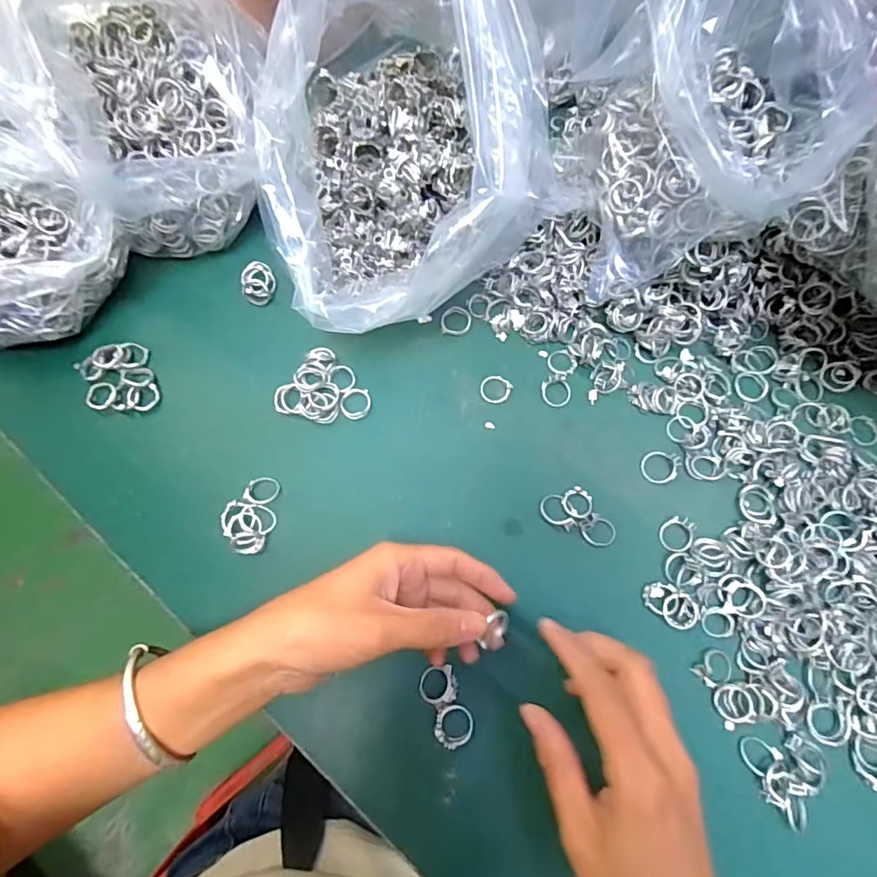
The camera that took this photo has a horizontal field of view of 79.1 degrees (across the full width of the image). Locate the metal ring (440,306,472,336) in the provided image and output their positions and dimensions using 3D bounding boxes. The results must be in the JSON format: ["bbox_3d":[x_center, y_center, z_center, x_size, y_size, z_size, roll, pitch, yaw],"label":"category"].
[{"bbox_3d":[0.013,-0.089,0.402,0.023,0.007,0.022,0,71,1],"label":"metal ring"}]

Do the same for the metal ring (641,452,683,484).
[{"bbox_3d":[0.151,0.020,0.360,0.025,0.004,0.022,10,72,4],"label":"metal ring"}]

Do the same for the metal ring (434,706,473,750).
[{"bbox_3d":[0.009,0.166,0.307,0.022,0.007,0.022,0,71,1],"label":"metal ring"}]

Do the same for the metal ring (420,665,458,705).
[{"bbox_3d":[0.000,0.145,0.313,0.022,0.009,0.021,0,71,1],"label":"metal ring"}]

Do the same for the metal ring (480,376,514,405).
[{"bbox_3d":[0.041,-0.036,0.381,0.022,0.005,0.021,0,71,1],"label":"metal ring"}]

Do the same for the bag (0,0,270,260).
[{"bbox_3d":[-0.201,-0.245,0.364,0.154,0.177,0.180,-3,71,0],"label":"bag"}]

